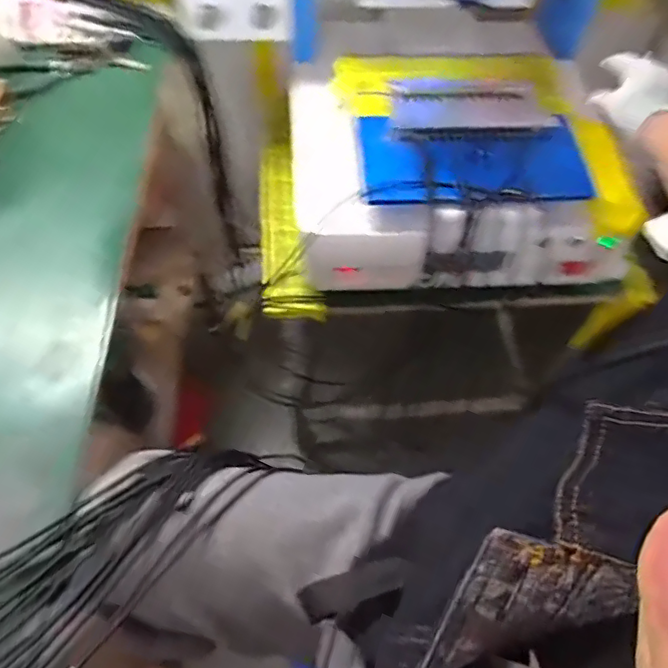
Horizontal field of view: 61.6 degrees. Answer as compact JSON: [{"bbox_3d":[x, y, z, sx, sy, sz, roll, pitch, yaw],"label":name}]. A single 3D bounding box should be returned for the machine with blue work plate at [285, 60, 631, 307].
[{"bbox_3d":[0.186,-0.238,0.836,0.461,0.206,0.332,-5,59,-5],"label":"machine with blue work plate"}]

